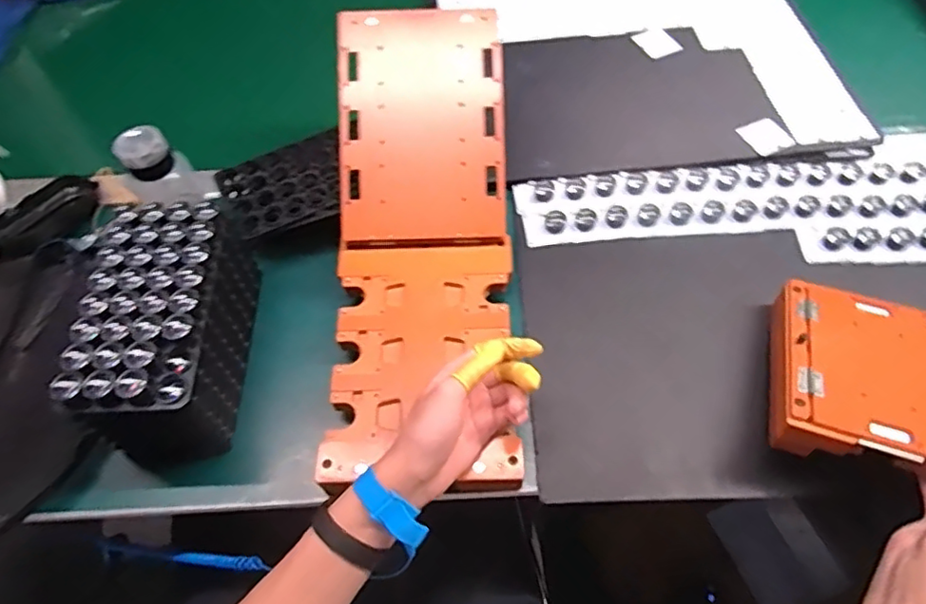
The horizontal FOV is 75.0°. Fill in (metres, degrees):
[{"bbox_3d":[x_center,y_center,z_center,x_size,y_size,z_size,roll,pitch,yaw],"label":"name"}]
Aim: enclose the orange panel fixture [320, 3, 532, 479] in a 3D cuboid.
[{"bbox_3d":[-0.039,-0.078,0.582,0.169,0.059,0.436,0,77,2],"label":"orange panel fixture"}]

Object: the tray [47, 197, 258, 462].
[{"bbox_3d":[-0.254,0.029,0.533,0.096,0.127,0.198,-3,59,0],"label":"tray"}]

